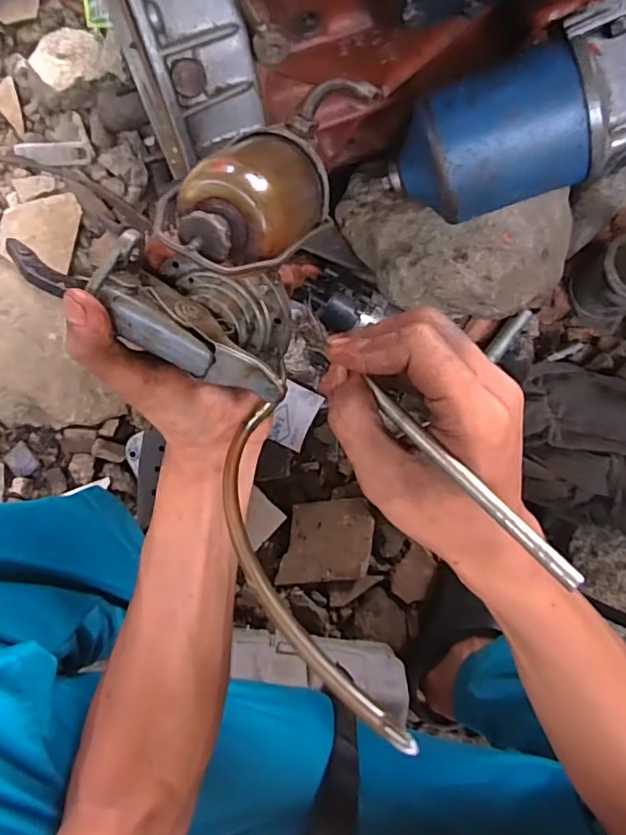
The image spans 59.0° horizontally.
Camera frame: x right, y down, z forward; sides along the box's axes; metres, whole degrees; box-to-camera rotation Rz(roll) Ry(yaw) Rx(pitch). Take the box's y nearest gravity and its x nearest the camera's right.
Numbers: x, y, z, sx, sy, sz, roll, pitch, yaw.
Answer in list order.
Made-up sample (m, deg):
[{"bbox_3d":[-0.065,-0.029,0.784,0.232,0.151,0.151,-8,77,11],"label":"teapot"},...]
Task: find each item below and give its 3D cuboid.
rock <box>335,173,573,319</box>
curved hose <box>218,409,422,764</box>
[{"bbox_3d":[0.146,-0.180,0.571,0.244,0.107,0.148,11,85,0],"label":"rock"},{"bbox_3d":[-0.013,0.062,0.257,0.042,0.013,0.185,-29,49,0],"label":"curved hose"}]

